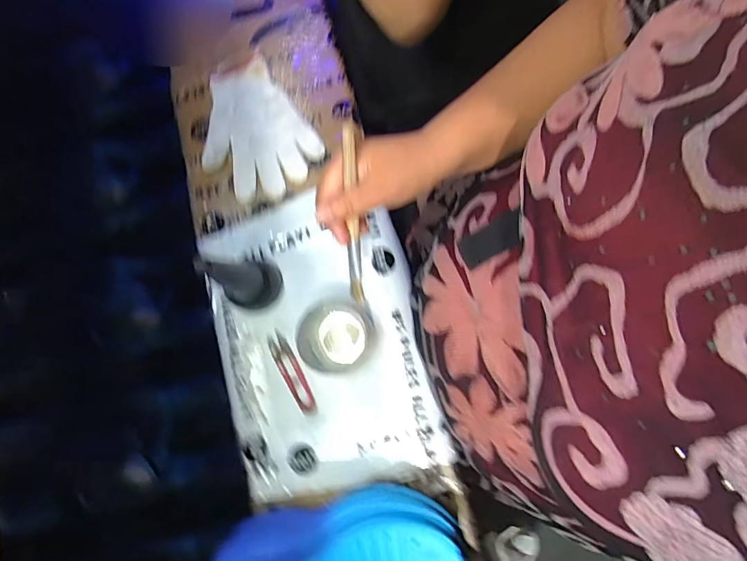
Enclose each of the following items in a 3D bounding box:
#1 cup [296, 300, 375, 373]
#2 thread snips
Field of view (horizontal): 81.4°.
[{"bbox_3d":[-0.042,0.066,0.505,0.083,0.047,0.077,-1,79,7],"label":"cup"},{"bbox_3d":[-0.100,0.112,0.527,0.022,0.006,0.107,-29,76,1],"label":"thread snips"}]

